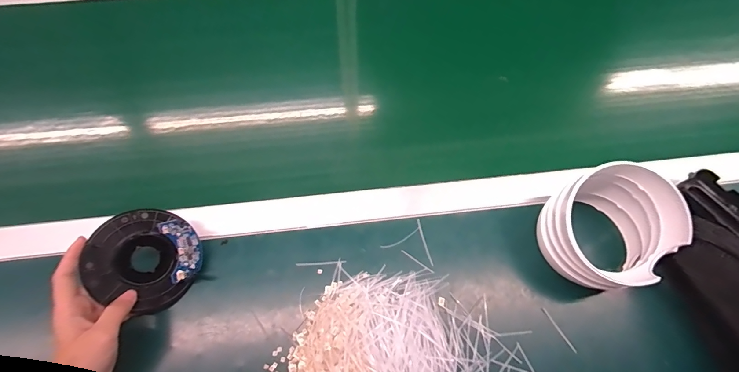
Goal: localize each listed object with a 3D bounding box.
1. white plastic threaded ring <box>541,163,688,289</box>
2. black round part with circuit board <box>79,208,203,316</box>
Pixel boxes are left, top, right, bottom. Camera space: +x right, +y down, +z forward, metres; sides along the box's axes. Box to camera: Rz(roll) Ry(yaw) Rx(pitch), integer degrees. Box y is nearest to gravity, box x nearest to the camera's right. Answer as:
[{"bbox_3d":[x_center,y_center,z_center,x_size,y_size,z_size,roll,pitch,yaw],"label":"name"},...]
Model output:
[{"bbox_3d":[0.250,0.048,0.360,0.103,0.089,0.111,0,62,0],"label":"white plastic threaded ring"},{"bbox_3d":[-0.232,0.076,0.354,0.101,0.013,0.098,4,81,-28],"label":"black round part with circuit board"}]

